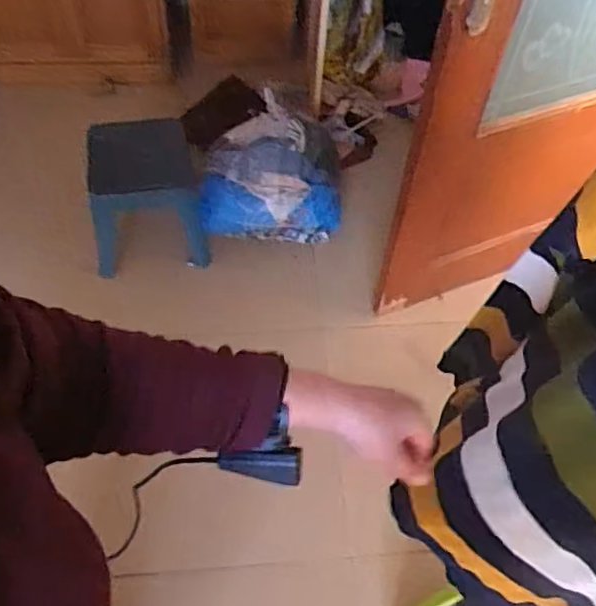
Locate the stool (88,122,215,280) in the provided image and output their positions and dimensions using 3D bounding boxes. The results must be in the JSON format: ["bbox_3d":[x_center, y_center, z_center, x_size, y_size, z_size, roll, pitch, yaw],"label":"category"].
[{"bbox_3d":[-0.427,-0.298,1.767,0.311,0.328,0.262,-8,56,-10],"label":"stool"}]

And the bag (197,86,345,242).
[{"bbox_3d":[-0.072,-0.381,1.837,0.396,0.273,0.342,2,55,-3],"label":"bag"}]

